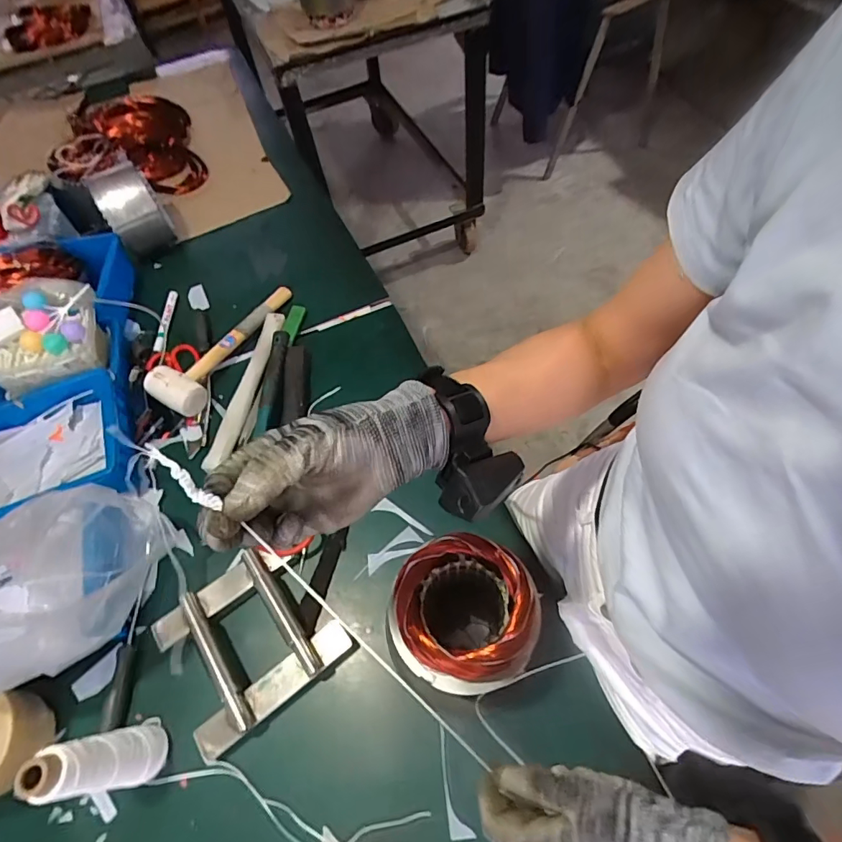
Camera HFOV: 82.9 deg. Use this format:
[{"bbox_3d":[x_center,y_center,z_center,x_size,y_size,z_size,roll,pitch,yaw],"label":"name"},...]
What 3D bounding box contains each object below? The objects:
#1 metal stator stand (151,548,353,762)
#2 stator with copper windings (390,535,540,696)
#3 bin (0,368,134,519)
[{"bbox_3d":[-0.210,0.267,0.589,0.195,0.044,0.175,-34,64,-14],"label":"metal stator stand"},{"bbox_3d":[0.047,0.221,0.525,0.140,0.169,0.135,0,61,4],"label":"stator with copper windings"},{"bbox_3d":[-0.570,0.058,0.698,0.267,0.075,0.211,-22,62,-8],"label":"bin"}]

